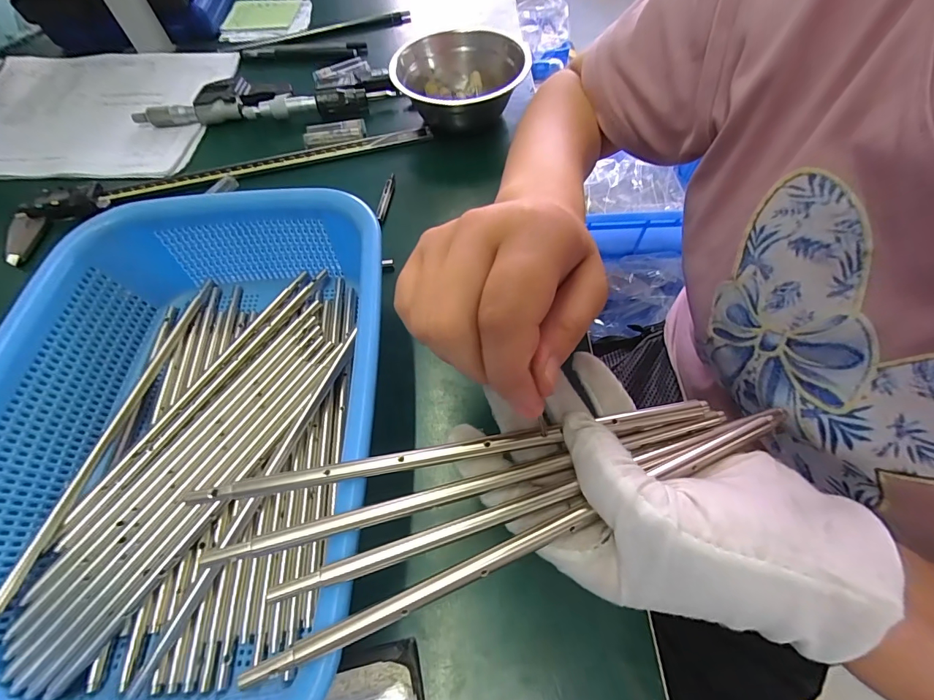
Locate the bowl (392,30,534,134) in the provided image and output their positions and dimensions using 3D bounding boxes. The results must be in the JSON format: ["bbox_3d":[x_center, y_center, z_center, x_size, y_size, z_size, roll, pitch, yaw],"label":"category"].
[{"bbox_3d":[-0.005,-0.258,0.409,0.124,0.057,0.126,0,60,0],"label":"bowl"}]

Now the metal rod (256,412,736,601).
[{"bbox_3d":[0.021,0.060,0.165,0.196,0.004,0.006,-17,61,-10],"label":"metal rod"}]

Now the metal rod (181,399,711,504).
[{"bbox_3d":[-0.005,0.043,0.174,0.219,0.004,0.008,-9,60,-3],"label":"metal rod"}]

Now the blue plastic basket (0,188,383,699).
[{"bbox_3d":[-0.149,0.040,0.226,0.198,0.065,0.286,0,60,0],"label":"blue plastic basket"}]

